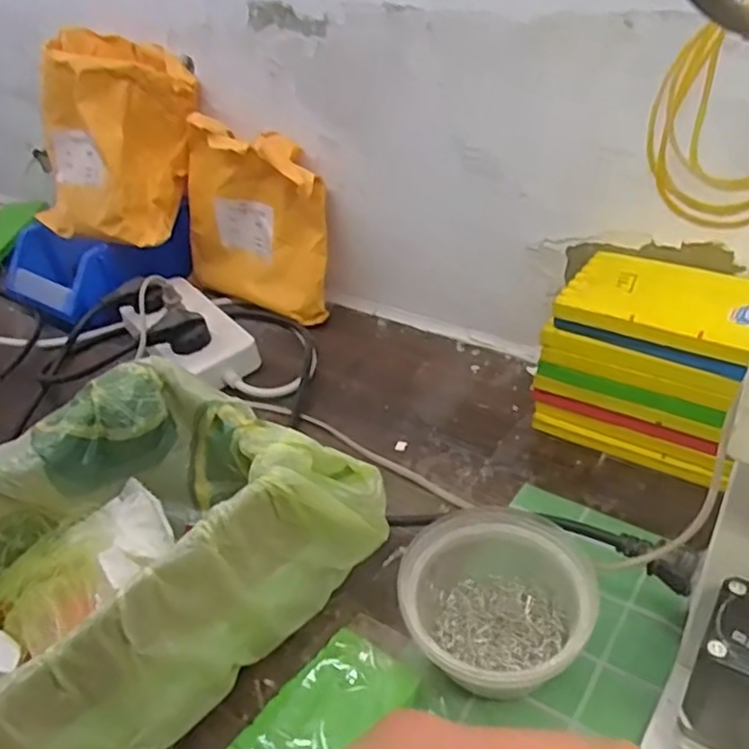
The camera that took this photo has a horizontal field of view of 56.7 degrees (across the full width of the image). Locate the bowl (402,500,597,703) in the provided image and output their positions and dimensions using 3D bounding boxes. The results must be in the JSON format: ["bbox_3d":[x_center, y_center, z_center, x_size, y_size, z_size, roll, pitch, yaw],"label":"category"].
[{"bbox_3d":[0.066,0.123,0.368,0.097,0.055,0.101,-5,37,4],"label":"bowl"}]

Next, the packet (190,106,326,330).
[{"bbox_3d":[-0.111,-0.139,0.655,0.162,0.165,0.059,23,47,33],"label":"packet"}]

